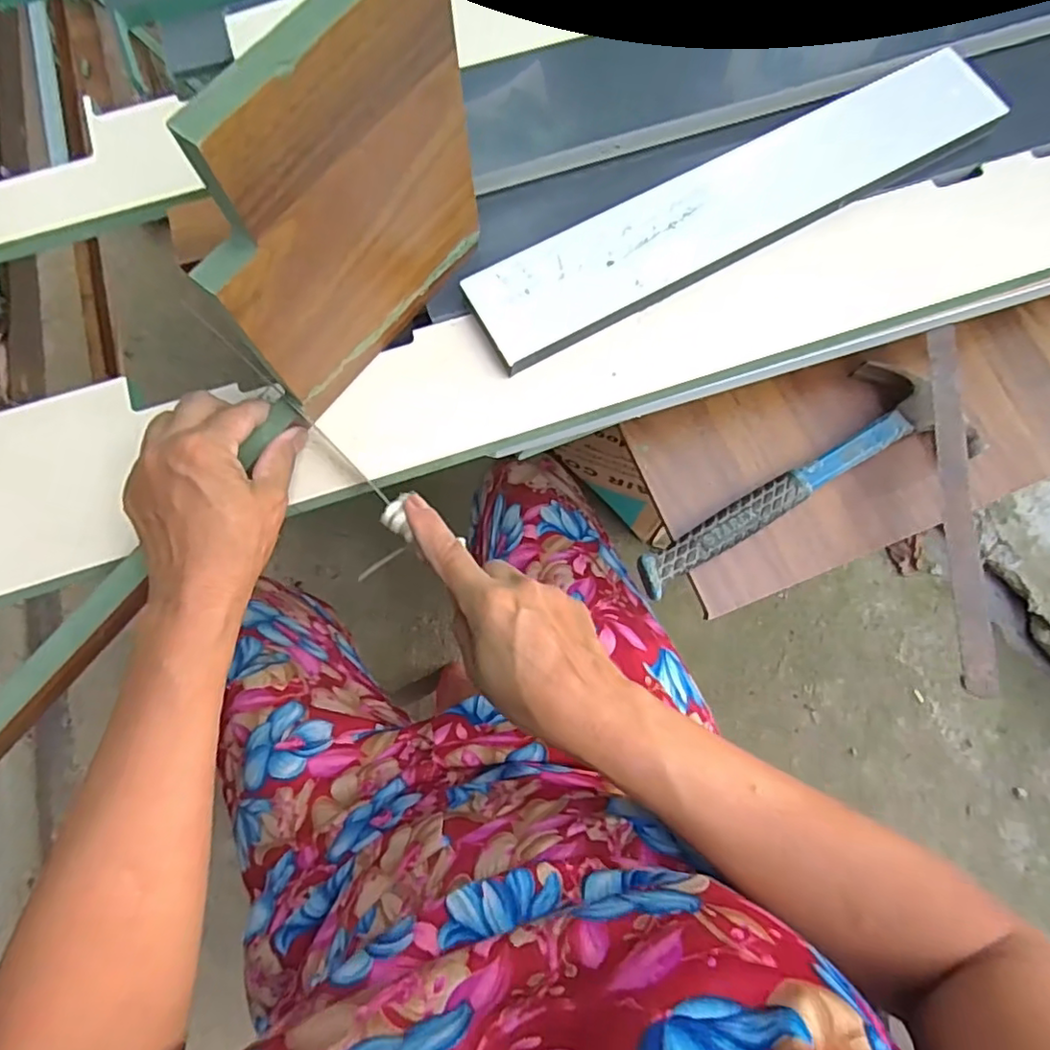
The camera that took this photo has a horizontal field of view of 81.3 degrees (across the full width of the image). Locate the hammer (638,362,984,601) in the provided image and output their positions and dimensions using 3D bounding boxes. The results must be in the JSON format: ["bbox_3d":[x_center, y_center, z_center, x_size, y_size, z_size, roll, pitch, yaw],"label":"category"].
[{"bbox_3d":[0.201,-0.030,0.457,0.272,0.026,0.089,-30,82,-9],"label":"hammer"}]

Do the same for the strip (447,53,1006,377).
[{"bbox_3d":[0.143,-0.218,0.411,0.385,0.016,0.074,-28,81,-9],"label":"strip"}]

